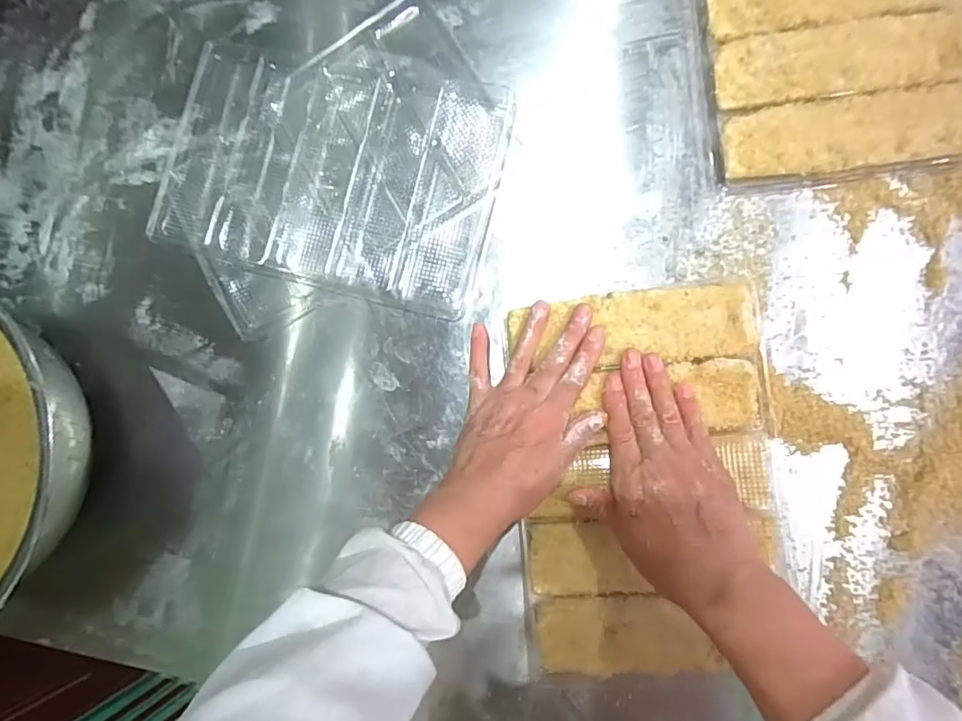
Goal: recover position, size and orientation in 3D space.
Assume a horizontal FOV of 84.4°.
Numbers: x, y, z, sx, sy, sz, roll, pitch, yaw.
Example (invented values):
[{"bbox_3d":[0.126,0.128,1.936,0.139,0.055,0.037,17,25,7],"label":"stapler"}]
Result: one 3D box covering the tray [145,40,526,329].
[{"bbox_3d":[-0.143,-0.179,0.494,0.316,0.019,0.211,15,88,10],"label":"tray"}]

